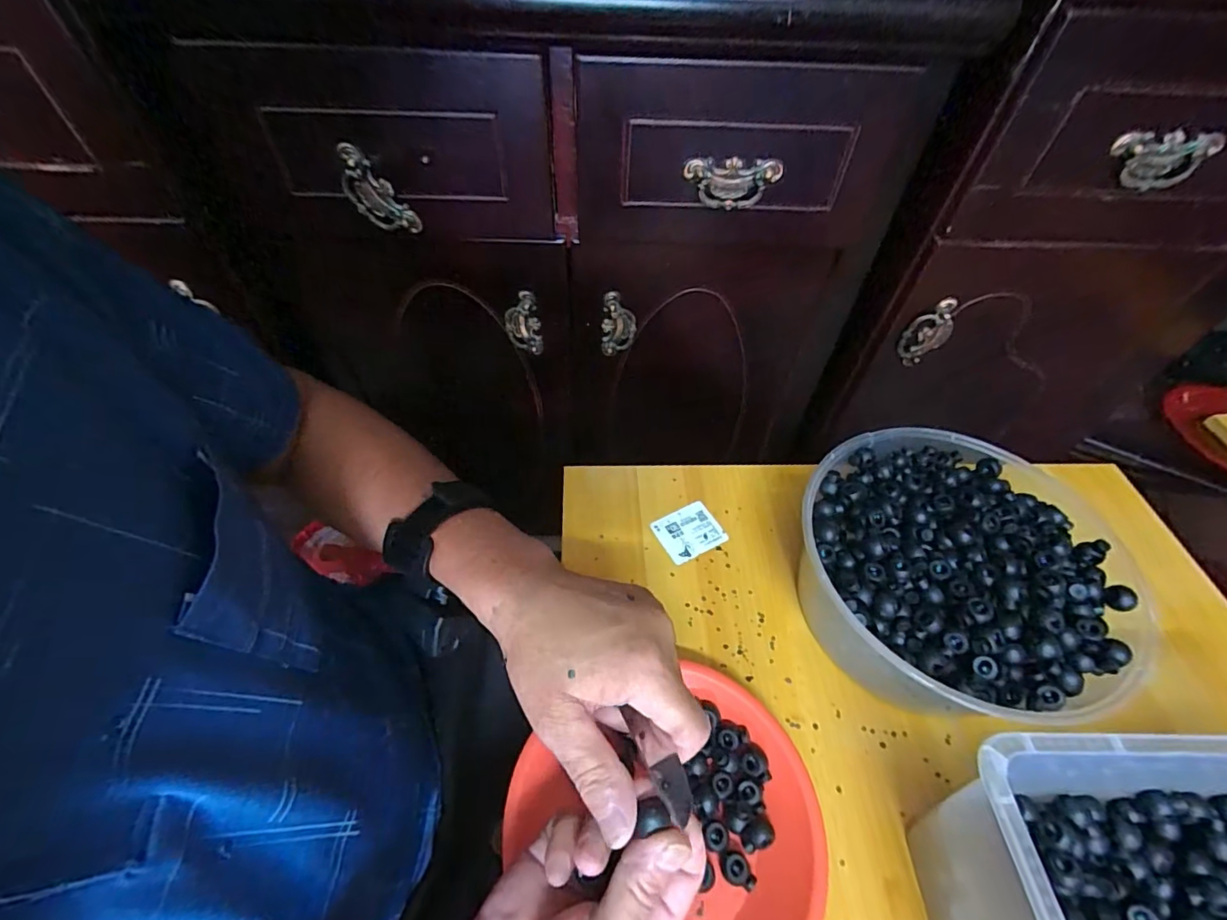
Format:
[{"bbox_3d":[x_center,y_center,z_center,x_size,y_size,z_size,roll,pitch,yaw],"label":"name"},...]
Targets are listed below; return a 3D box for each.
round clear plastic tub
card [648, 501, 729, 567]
[{"bbox_3d":[0.258,0.092,0.405,0.227,0.095,0.219,1,52,-2],"label":"round clear plastic tub"},{"bbox_3d":[0.071,0.068,0.490,0.060,0.004,0.050,-23,56,-19],"label":"card"}]

